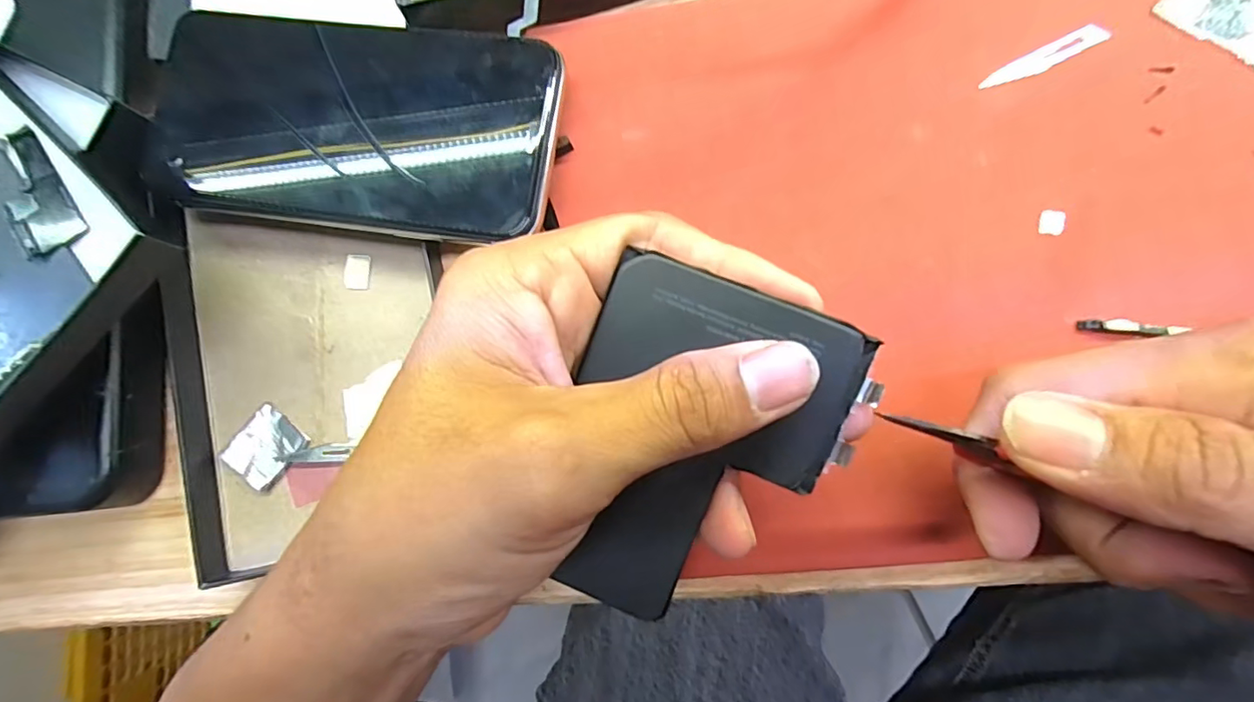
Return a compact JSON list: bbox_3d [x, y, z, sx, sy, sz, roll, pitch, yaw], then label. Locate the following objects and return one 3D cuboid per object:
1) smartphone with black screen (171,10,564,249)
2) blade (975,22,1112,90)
[{"bbox_3d":[-0.090,-0.076,0.183,0.133,0.009,0.067,8,86,4],"label":"smartphone with black screen"},{"bbox_3d":[0.135,-0.095,0.178,0.041,0.004,0.007,-26,82,3],"label":"blade"}]

